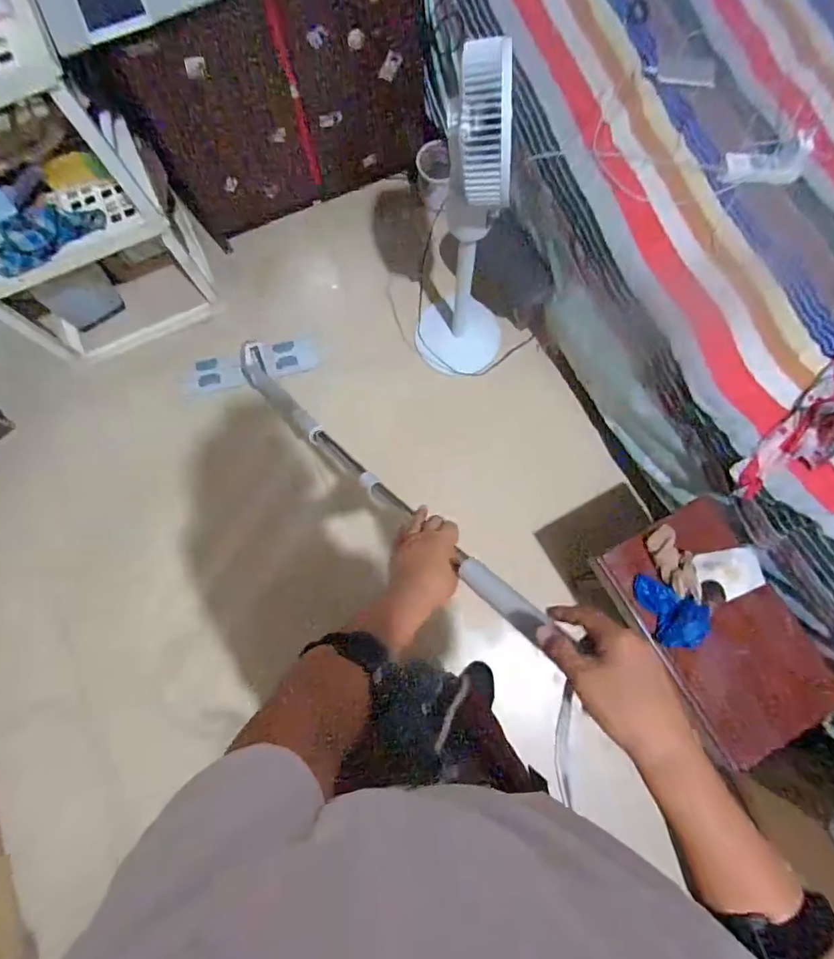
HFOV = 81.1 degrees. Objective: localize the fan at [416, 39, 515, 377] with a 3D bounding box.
[{"bbox_3d":[0.125,-0.504,1.105,0.195,0.827,0.207,17,78,5],"label":"fan"}]

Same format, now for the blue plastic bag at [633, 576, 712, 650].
[{"bbox_3d":[0.491,0.266,0.950,0.153,0.018,0.100,26,79,7],"label":"blue plastic bag"}]

